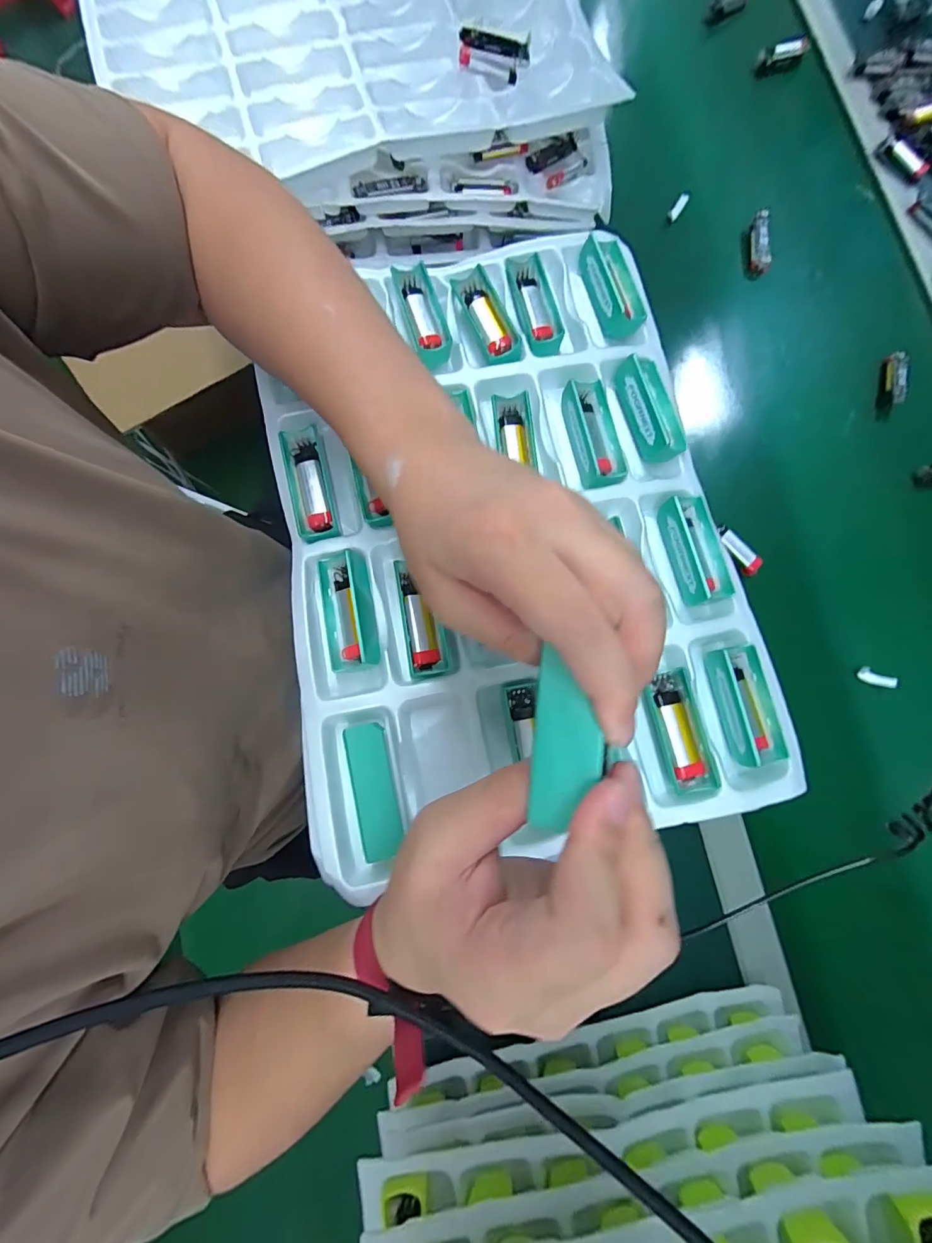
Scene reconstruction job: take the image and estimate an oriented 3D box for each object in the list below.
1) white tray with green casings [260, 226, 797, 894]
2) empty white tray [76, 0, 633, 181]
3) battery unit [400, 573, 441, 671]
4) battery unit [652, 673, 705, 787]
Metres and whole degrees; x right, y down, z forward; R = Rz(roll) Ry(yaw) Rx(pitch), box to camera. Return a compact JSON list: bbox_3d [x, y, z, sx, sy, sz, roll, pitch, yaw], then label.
[{"bbox_3d":[0.028,-0.076,0.332,0.313,0.028,0.444,-10,80,-4],"label":"white tray with green casings"},{"bbox_3d":[-0.115,-0.549,0.437,0.451,0.033,0.301,-15,81,-5],"label":"empty white tray"},{"bbox_3d":[-0.031,0.000,0.311,0.018,0.015,0.064,-10,80,-4],"label":"battery unit"},{"bbox_3d":[0.140,0.071,0.306,0.017,0.009,0.071,-12,80,-5],"label":"battery unit"}]

